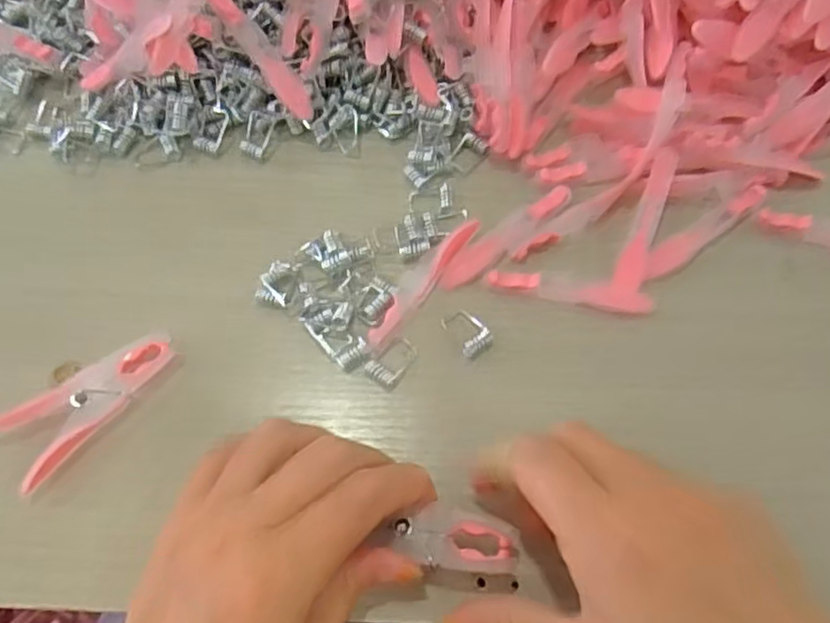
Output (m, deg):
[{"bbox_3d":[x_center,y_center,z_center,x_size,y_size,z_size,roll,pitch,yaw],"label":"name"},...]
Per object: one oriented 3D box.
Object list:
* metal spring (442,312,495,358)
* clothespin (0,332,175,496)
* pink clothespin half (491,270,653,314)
[{"bbox_3d":[0.024,0.009,0.310,0.016,0.009,0.022,-30,69,-14],"label":"metal spring"},{"bbox_3d":[-0.136,0.039,0.287,0.076,0.014,0.034,-36,71,-16],"label":"clothespin"},{"bbox_3d":[0.074,-0.011,0.319,0.077,0.008,0.013,11,65,4],"label":"pink clothespin half"}]

